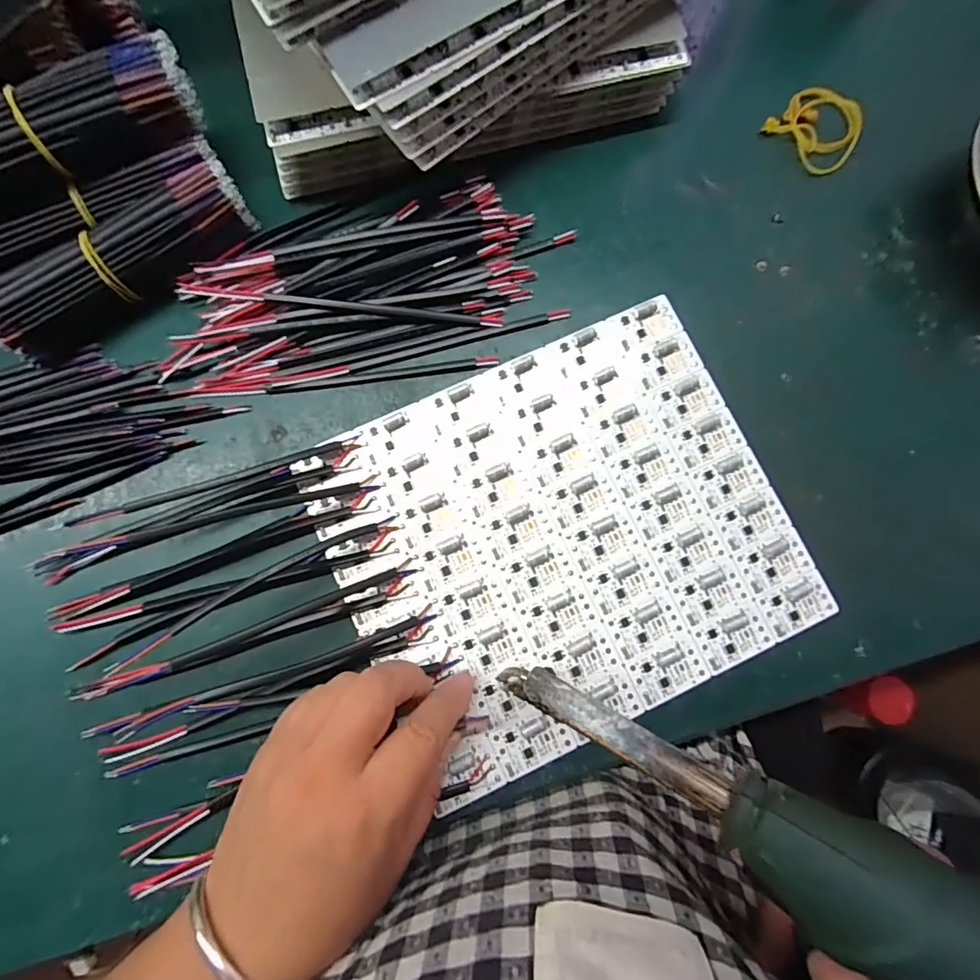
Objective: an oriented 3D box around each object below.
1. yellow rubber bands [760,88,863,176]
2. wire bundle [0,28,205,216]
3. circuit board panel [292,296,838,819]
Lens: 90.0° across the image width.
[{"bbox_3d":[0.205,-0.227,0.306,0.052,0.009,0.047,41,84,4],"label":"yellow rubber bands"},{"bbox_3d":[-0.219,-0.175,0.247,0.147,0.047,0.045,-28,84,-4],"label":"wire bundle"},{"bbox_3d":[0.042,0.024,0.269,0.229,0.007,0.199,-25,84,-4],"label":"circuit board panel"}]

